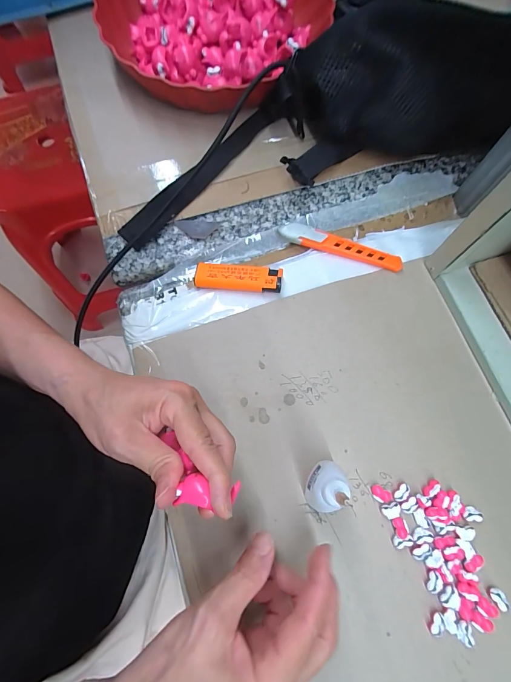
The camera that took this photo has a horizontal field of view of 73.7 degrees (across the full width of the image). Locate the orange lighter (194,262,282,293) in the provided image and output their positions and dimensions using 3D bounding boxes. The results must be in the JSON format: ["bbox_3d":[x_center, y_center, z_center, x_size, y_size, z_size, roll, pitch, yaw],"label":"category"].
[{"bbox_3d":[-0.016,-0.059,0.317,0.079,0.017,0.023,7,73,2],"label":"orange lighter"}]

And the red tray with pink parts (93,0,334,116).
[{"bbox_3d":[-0.053,-0.358,0.380,0.228,0.070,0.243,24,74,6],"label":"red tray with pink parts"}]

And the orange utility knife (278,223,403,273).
[{"bbox_3d":[0.082,-0.091,0.328,0.119,0.015,0.018,16,73,4],"label":"orange utility knife"}]

